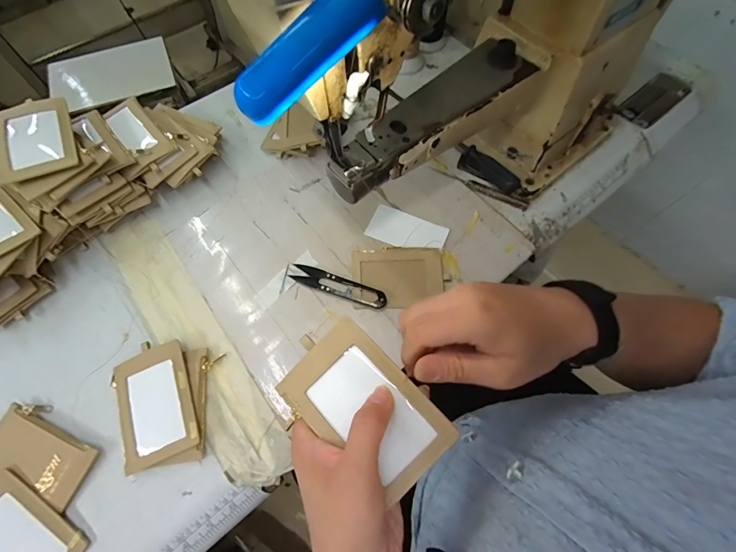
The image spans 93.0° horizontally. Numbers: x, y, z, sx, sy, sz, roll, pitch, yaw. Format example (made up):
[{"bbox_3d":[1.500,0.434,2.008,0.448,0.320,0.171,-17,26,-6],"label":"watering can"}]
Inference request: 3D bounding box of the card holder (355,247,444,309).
[{"bbox_3d":[0.037,0.000,0.426,0.109,0.008,0.076,1,66,0],"label":"card holder"}]

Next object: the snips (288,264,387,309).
[{"bbox_3d":[-0.035,0.011,0.418,0.118,0.009,0.025,19,68,8],"label":"snips"}]

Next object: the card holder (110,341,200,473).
[{"bbox_3d":[-0.216,0.127,0.353,0.072,0.007,0.112,-25,70,-6],"label":"card holder"}]

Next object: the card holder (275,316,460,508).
[{"bbox_3d":[-0.004,0.088,0.239,0.071,0.004,0.112,-45,75,-5],"label":"card holder"}]

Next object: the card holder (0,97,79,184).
[{"bbox_3d":[-0.358,-0.147,0.372,0.076,0.011,0.101,-22,68,-10],"label":"card holder"}]

